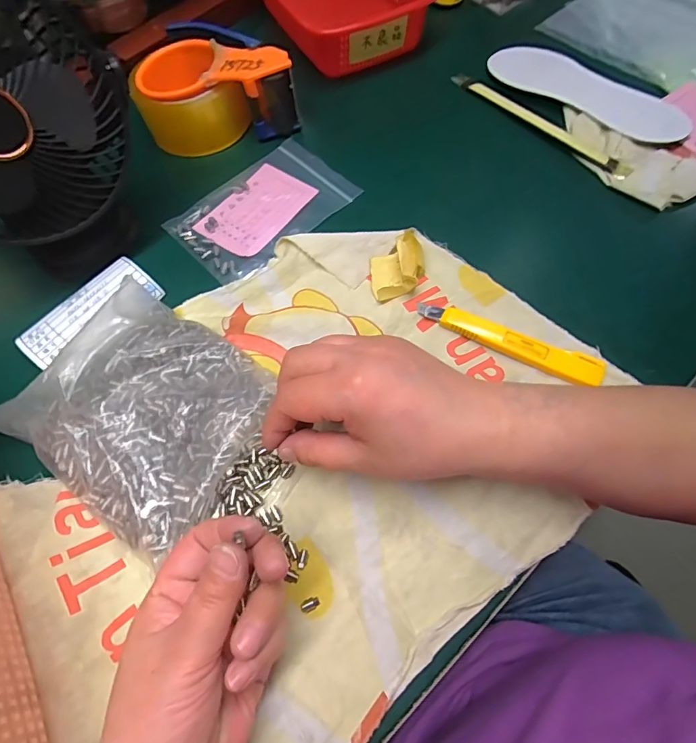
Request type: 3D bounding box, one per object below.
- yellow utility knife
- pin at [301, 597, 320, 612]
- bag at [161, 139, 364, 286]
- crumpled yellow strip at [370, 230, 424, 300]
[{"bbox_3d":[0.113,-0.021,0.304,0.131,0.013,0.021,24,68,12],"label":"yellow utility knife"},{"bbox_3d":[-0.021,0.132,0.241,0.011,0.004,0.006,-23,66,-10],"label":"pin"},{"bbox_3d":[-0.074,-0.144,0.375,0.099,0.007,0.148,40,73,18],"label":"bag"},{"bbox_3d":[0.039,-0.080,0.327,0.040,0.025,0.045,-2,65,1],"label":"crumpled yellow strip"}]

